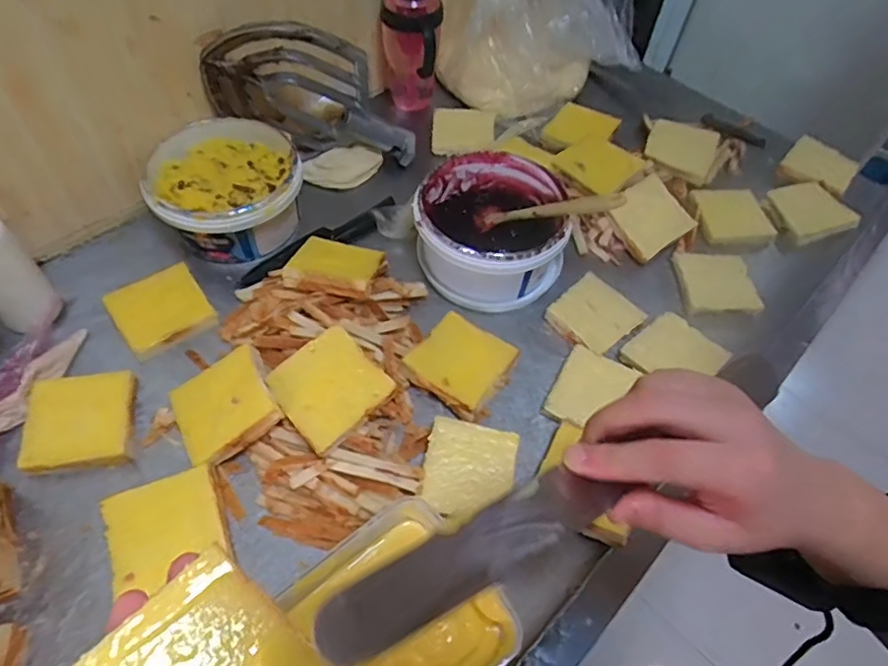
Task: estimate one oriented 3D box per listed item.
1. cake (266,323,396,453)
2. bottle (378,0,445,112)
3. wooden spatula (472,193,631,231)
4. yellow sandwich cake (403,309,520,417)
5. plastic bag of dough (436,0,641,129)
[{"bbox_3d":[-0.130,0.057,0.643,0.114,0.020,0.110,41,62,21],"label":"cake"},{"bbox_3d":[-0.052,-0.482,0.919,0.095,0.266,0.099,1,56,-4],"label":"bottle"},{"bbox_3d":[0.134,-0.159,0.749,0.217,0.025,0.041,1,47,38],"label":"wooden spatula"},{"bbox_3d":[0.024,0.035,0.712,0.107,0.030,0.113,33,60,18],"label":"yellow sandwich cake"},{"bbox_3d":[0.173,-0.571,0.954,0.292,0.300,0.198,-30,63,-22],"label":"plastic bag of dough"}]

